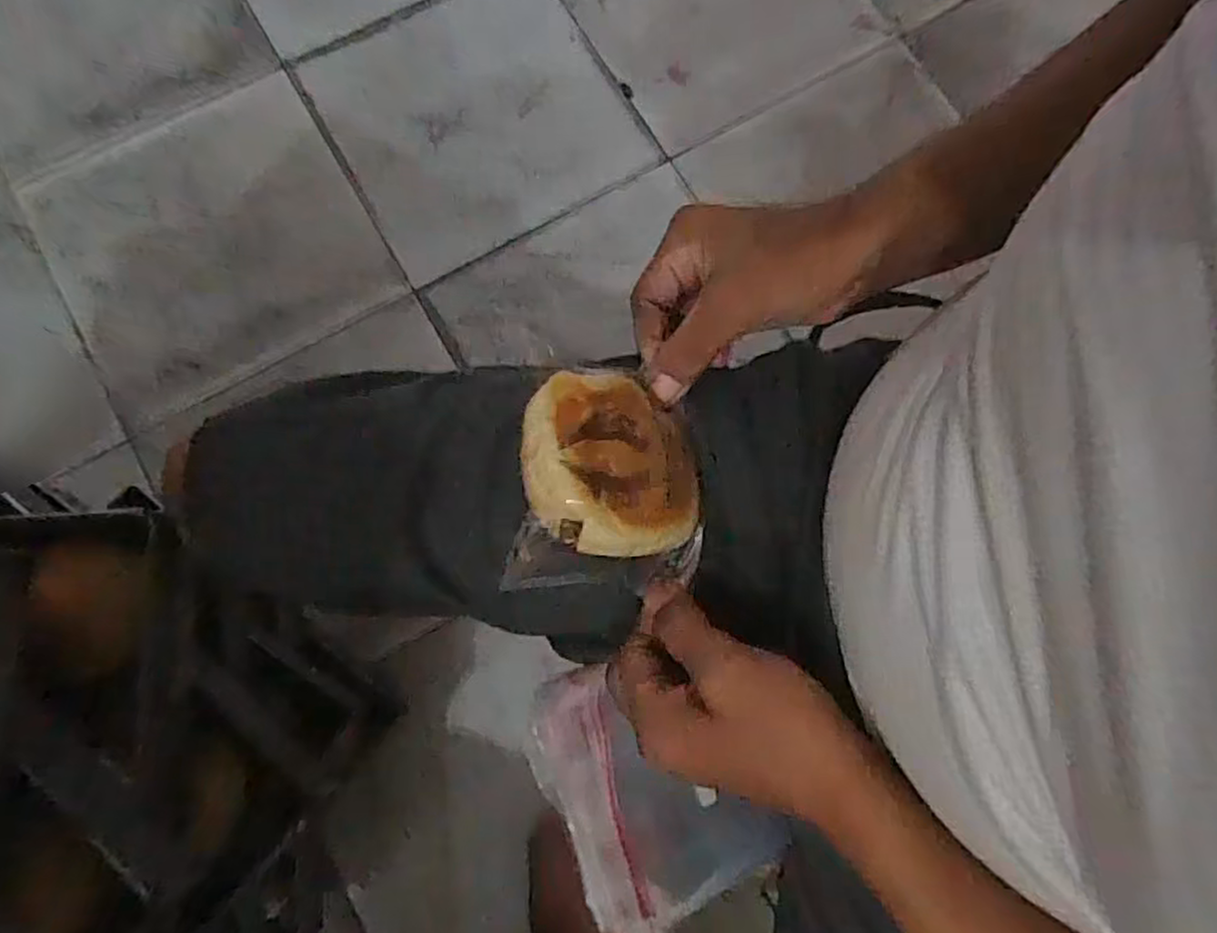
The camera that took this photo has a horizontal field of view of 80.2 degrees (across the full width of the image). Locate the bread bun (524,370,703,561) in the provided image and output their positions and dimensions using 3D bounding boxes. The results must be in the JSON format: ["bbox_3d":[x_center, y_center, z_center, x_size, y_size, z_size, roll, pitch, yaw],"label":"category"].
[{"bbox_3d":[0.007,-0.002,0.364,0.098,0.036,0.098,8,73,-32],"label":"bread bun"}]

